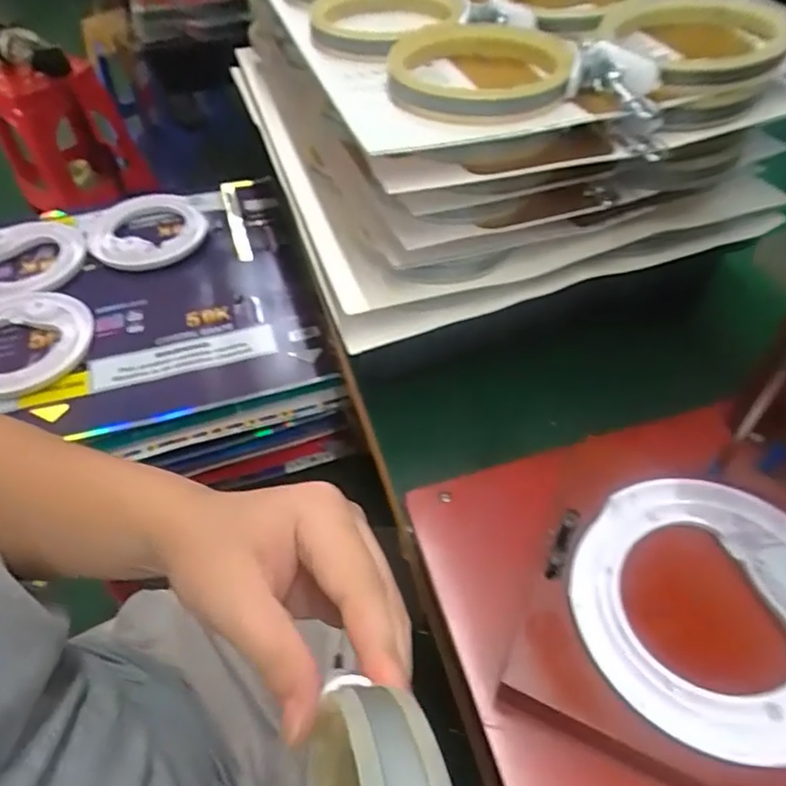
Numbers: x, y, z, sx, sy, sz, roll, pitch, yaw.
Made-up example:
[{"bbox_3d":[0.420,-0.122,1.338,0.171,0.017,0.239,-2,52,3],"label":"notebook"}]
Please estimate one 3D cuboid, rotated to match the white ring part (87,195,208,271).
[{"bbox_3d":[-0.289,-0.196,0.694,0.127,0.027,0.147,-14,50,-9],"label":"white ring part"}]

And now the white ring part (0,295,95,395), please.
[{"bbox_3d":[-0.367,-0.053,0.581,0.126,0.026,0.126,29,57,24],"label":"white ring part"}]

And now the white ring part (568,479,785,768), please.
[{"bbox_3d":[0.159,0.103,0.285,0.130,0.012,0.134,33,58,27],"label":"white ring part"}]

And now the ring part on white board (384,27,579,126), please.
[{"bbox_3d":[0.056,-0.223,0.401,0.125,0.017,0.126,-2,50,2],"label":"ring part on white board"}]

